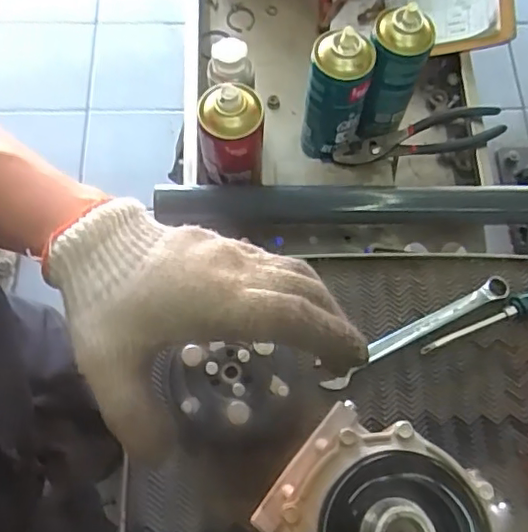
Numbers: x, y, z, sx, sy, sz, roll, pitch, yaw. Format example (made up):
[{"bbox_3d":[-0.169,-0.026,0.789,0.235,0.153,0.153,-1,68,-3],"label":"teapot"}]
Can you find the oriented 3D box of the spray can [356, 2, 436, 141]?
[{"bbox_3d":[0.140,-0.206,0.650,0.057,0.159,0.053,1,70,-2],"label":"spray can"}]

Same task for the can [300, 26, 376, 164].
[{"bbox_3d":[0.077,-0.178,0.635,0.065,0.149,0.059,12,70,2],"label":"can"}]

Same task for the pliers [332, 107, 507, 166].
[{"bbox_3d":[0.175,-0.152,0.679,0.188,0.032,0.049,-5,70,-4],"label":"pliers"}]

